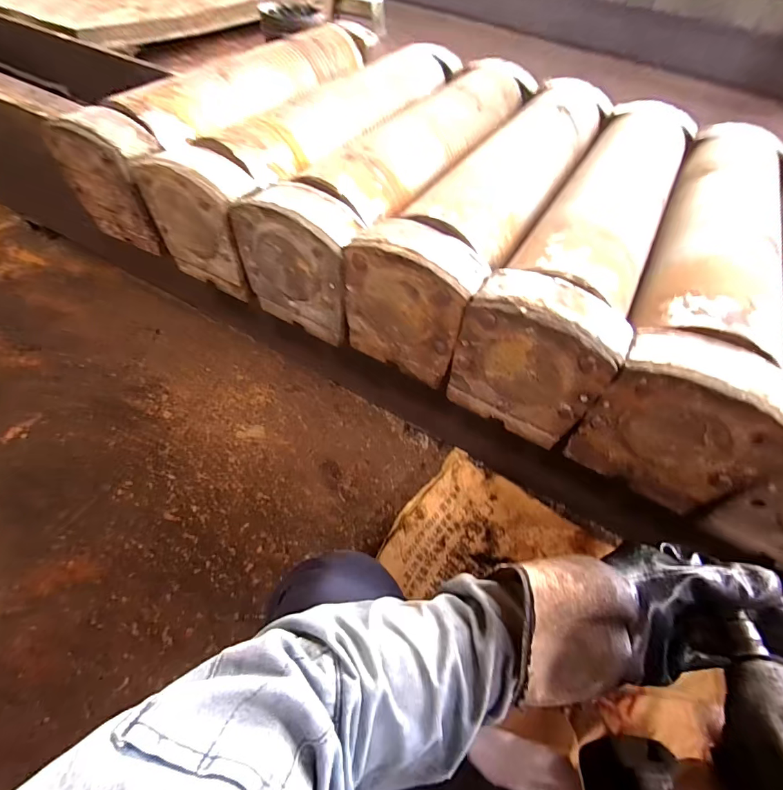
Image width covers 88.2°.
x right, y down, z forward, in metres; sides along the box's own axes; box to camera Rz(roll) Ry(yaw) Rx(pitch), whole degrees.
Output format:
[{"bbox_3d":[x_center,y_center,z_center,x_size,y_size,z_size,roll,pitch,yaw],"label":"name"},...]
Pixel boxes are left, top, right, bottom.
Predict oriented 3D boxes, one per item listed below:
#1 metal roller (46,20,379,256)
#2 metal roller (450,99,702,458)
[{"bbox_3d":[-0.259,-0.563,0.808,0.149,0.171,0.727,26,57,13],"label":"metal roller"},{"bbox_3d":[0.311,-0.246,0.627,0.161,0.175,0.672,28,57,14],"label":"metal roller"}]

